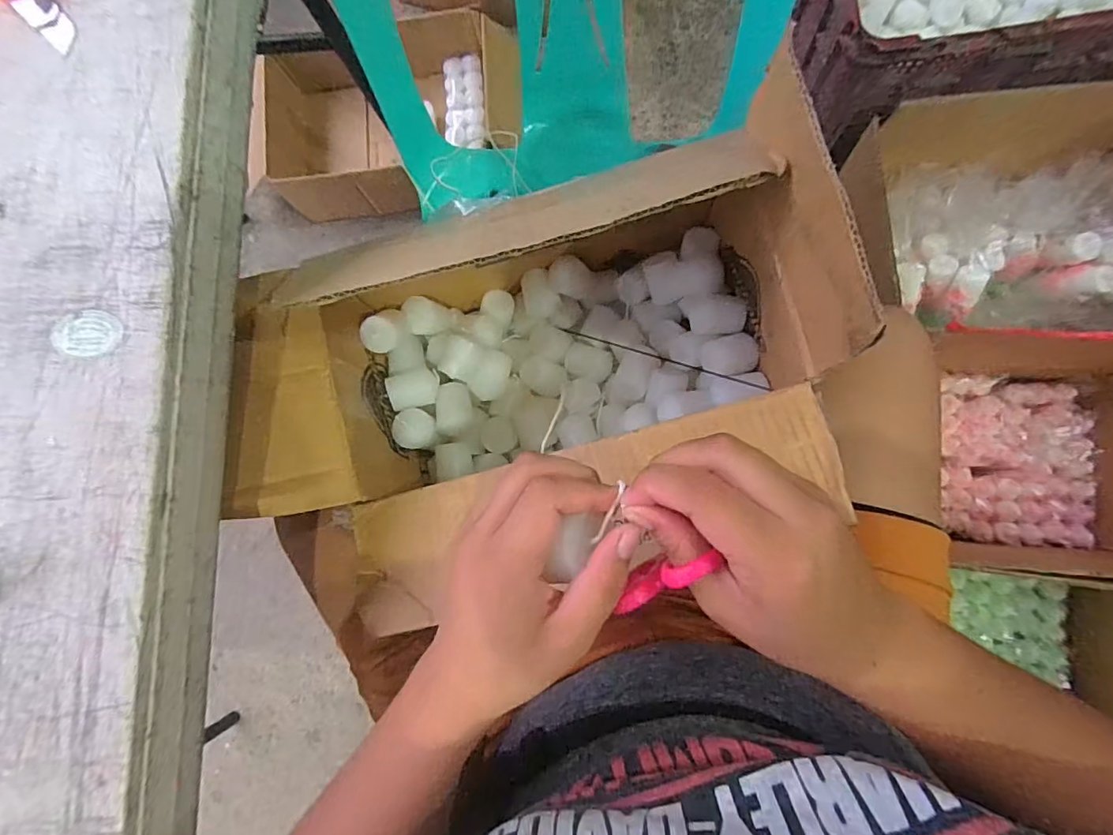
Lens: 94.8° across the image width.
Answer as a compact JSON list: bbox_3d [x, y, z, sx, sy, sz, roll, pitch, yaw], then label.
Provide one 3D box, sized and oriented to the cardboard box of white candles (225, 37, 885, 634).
[{"bbox_3d":[-0.021,-0.036,0.423,0.410,0.255,0.273,-18,82,3],"label":"cardboard box of white candles"}]

